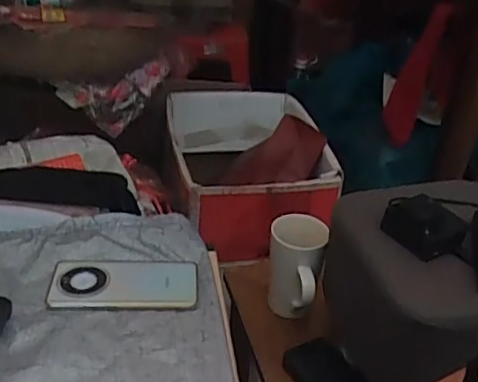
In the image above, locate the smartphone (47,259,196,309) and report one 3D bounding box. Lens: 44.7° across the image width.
[{"bbox_3d":[-0.131,0.102,0.662,0.162,0.008,0.080,0,31,-8],"label":"smartphone"}]

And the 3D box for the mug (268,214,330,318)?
[{"bbox_3d":[0.081,0.114,0.862,0.081,0.132,0.104,9,31,8],"label":"mug"}]

